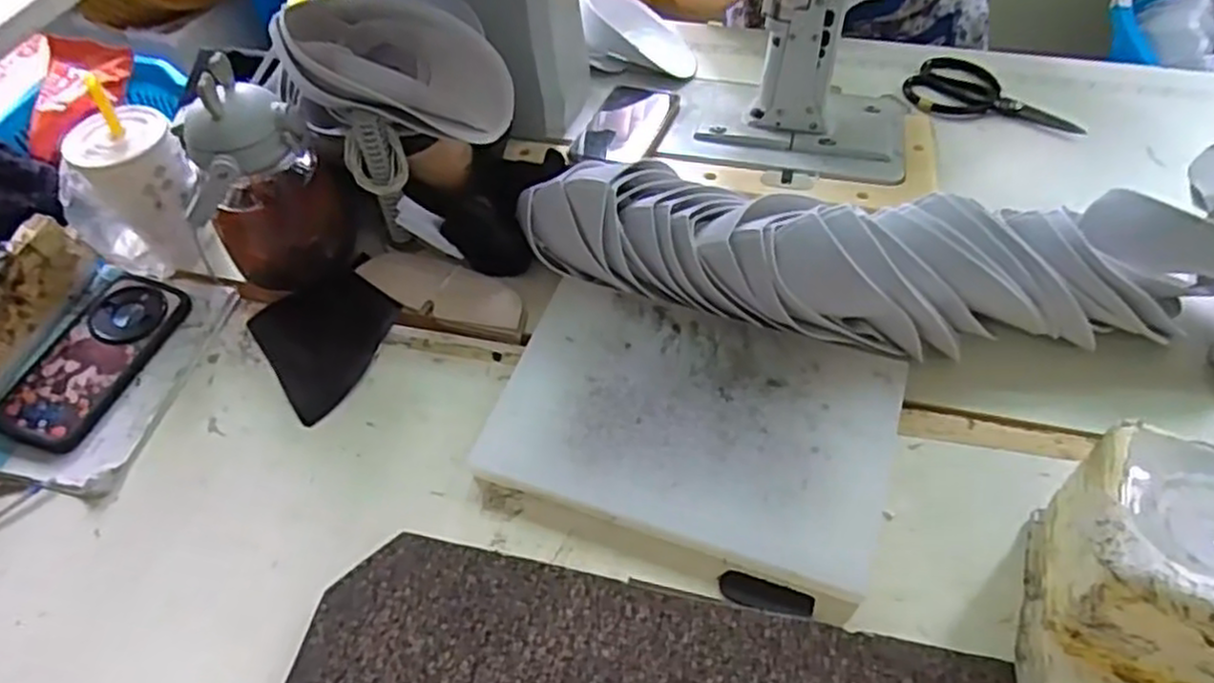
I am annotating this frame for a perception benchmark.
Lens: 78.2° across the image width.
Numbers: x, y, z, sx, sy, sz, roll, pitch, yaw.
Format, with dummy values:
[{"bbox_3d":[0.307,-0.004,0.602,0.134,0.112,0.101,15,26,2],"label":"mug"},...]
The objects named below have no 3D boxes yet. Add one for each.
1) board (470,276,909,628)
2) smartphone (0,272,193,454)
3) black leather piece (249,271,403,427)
[{"bbox_3d":[0.064,0.066,0.570,0.288,0.020,0.200,15,63,13],"label":"board"},{"bbox_3d":[-0.450,0.013,0.658,0.088,0.013,0.170,22,61,5],"label":"smartphone"},{"bbox_3d":[-0.247,-0.006,0.673,0.115,0.009,0.131,-34,63,-14],"label":"black leather piece"}]

